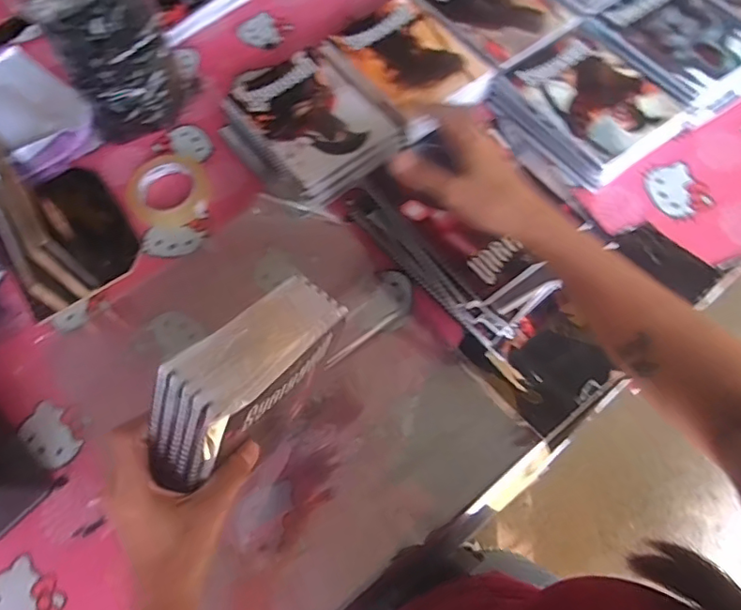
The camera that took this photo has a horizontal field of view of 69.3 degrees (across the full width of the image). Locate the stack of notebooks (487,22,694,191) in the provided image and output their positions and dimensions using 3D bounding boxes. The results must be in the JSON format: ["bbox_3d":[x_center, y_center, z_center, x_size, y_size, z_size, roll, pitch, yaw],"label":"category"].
[{"bbox_3d":[0.296,-0.273,0.720,0.179,0.043,0.203,-35,69,-12],"label":"stack of notebooks"}]

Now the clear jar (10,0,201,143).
[{"bbox_3d":[-0.332,-0.339,0.682,0.150,0.234,0.150,-25,67,-8],"label":"clear jar"}]

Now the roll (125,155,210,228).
[{"bbox_3d":[-0.273,-0.157,0.718,0.106,0.019,0.103,-1,66,3],"label":"roll"}]

